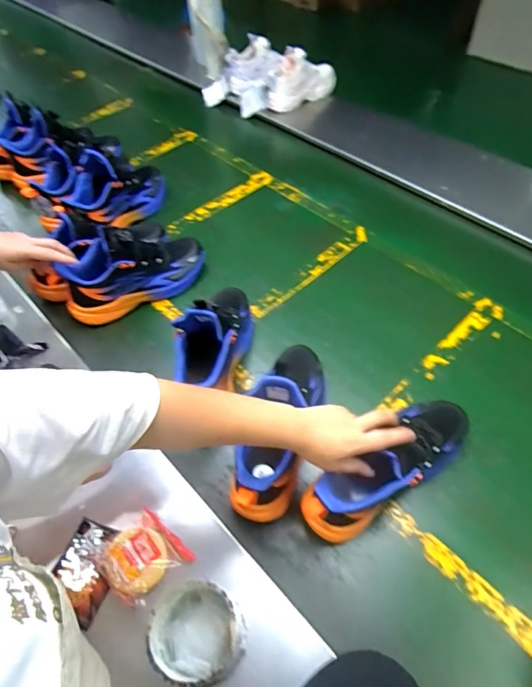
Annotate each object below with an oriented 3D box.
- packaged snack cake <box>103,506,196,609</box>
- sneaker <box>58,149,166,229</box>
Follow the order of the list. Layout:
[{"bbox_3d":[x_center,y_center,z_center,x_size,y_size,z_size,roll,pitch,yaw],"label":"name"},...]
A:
[{"bbox_3d":[-0.147,0.262,0.518,0.083,0.029,0.084,35,64,24],"label":"packaged snack cake"},{"bbox_3d":[-0.311,-0.324,0.896,0.112,0.141,0.232,35,63,26],"label":"sneaker"}]

